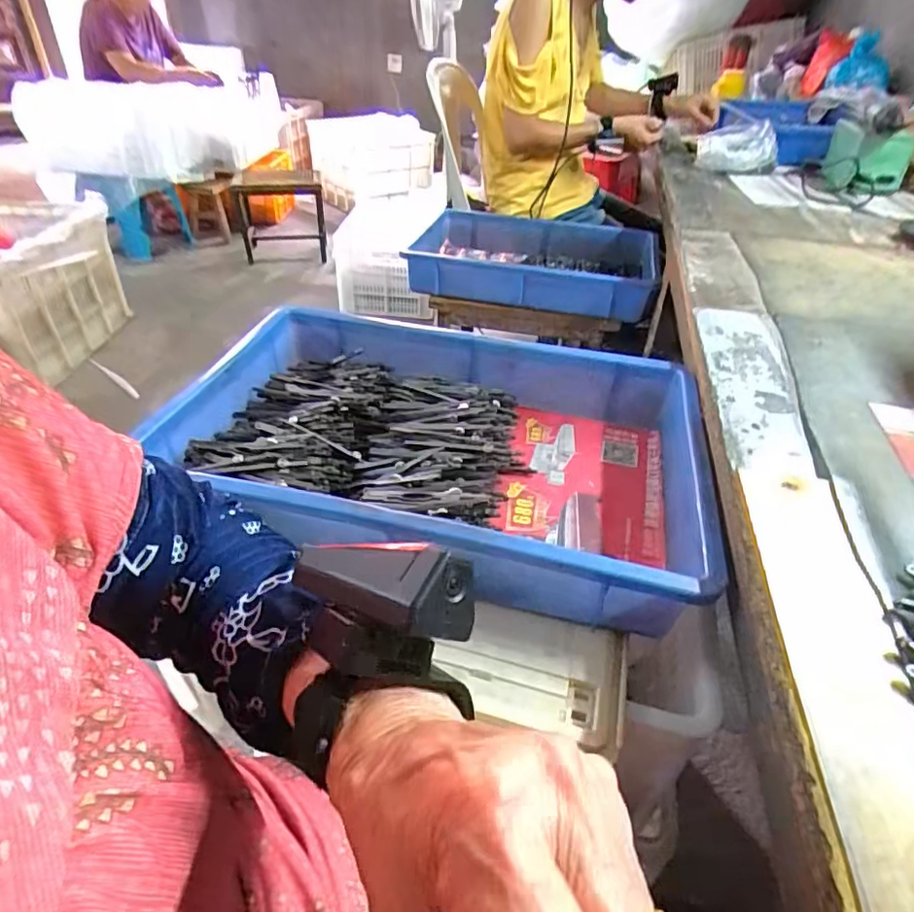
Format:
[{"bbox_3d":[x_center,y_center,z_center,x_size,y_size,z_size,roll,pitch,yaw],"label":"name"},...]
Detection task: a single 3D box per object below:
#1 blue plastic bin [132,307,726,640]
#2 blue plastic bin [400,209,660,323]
[{"bbox_3d":[-0.017,-0.012,0.511,0.424,0.083,0.280,11,39,11],"label":"blue plastic bin"},{"bbox_3d":[0.137,-0.354,1.062,0.436,0.083,0.286,9,39,8],"label":"blue plastic bin"}]

